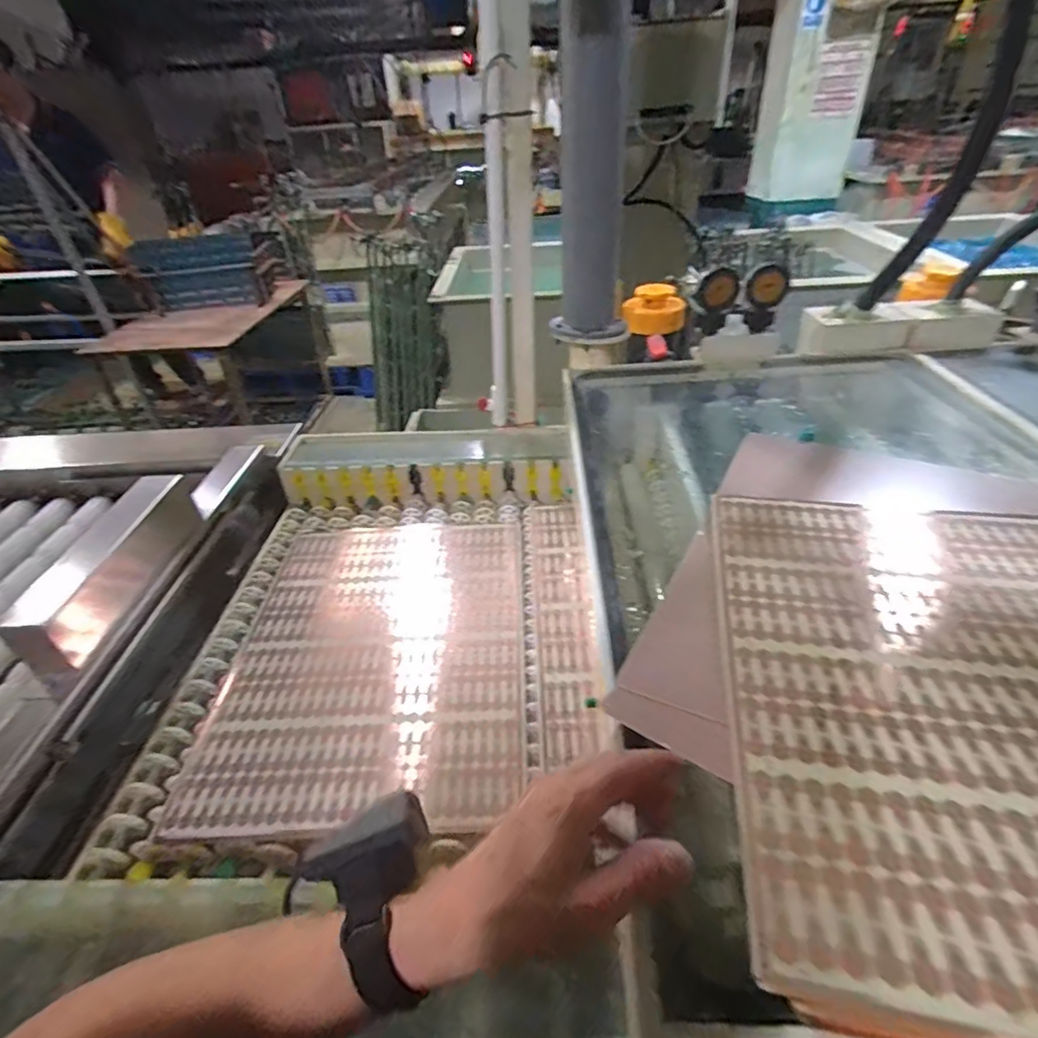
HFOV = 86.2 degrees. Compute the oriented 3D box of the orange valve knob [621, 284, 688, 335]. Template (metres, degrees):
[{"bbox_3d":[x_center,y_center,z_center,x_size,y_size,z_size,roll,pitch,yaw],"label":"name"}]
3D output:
[{"bbox_3d":[0.305,-0.470,1.248,0.137,0.081,0.121,4,38,12],"label":"orange valve knob"}]

